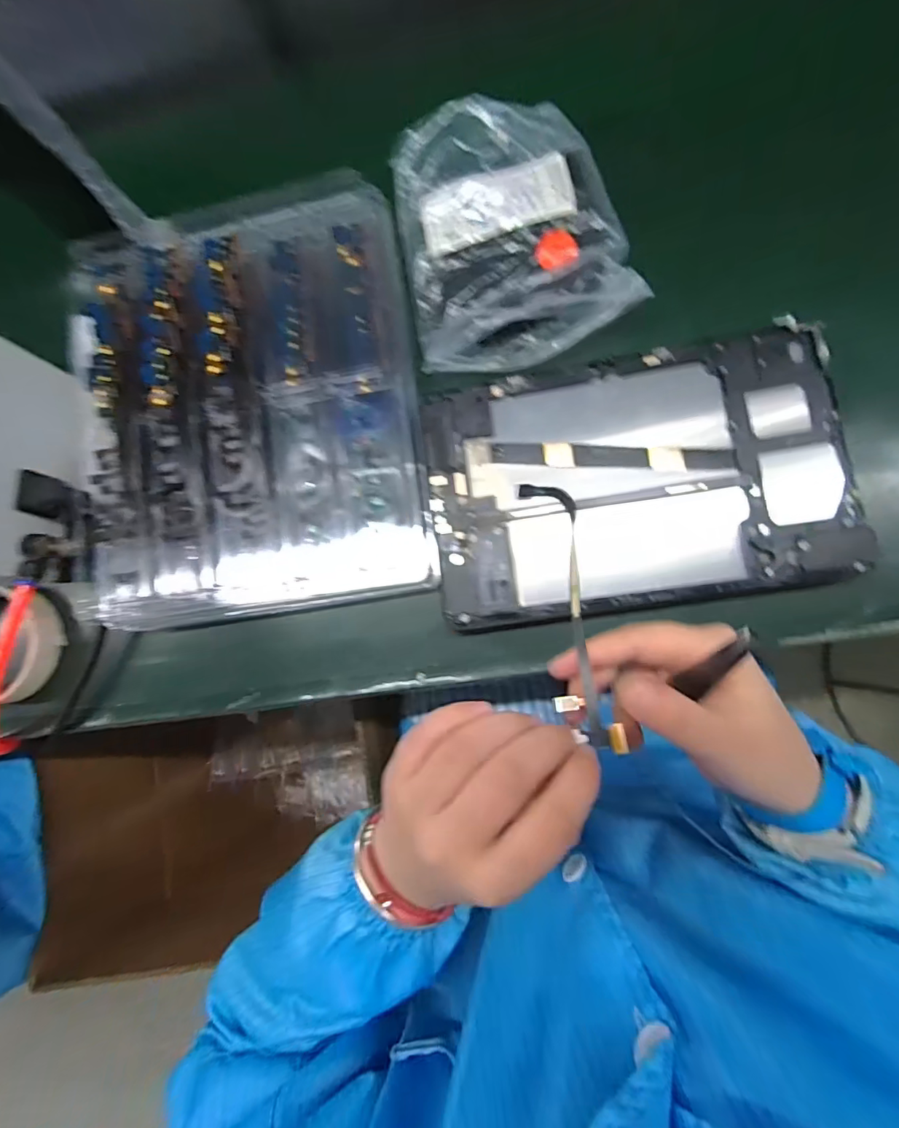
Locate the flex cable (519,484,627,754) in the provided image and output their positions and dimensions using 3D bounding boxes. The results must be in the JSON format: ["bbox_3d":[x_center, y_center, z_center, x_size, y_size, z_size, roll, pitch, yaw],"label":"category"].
[{"bbox_3d":[0.052,0.019,0.219,0.023,0.008,0.120,-9,76,4],"label":"flex cable"}]

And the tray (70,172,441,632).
[{"bbox_3d":[-0.133,-0.106,0.336,0.221,0.028,0.276,-9,84,4],"label":"tray"}]

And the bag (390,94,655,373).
[{"bbox_3d":[0.039,-0.212,0.327,0.137,0.042,0.158,-12,84,3],"label":"bag"}]

